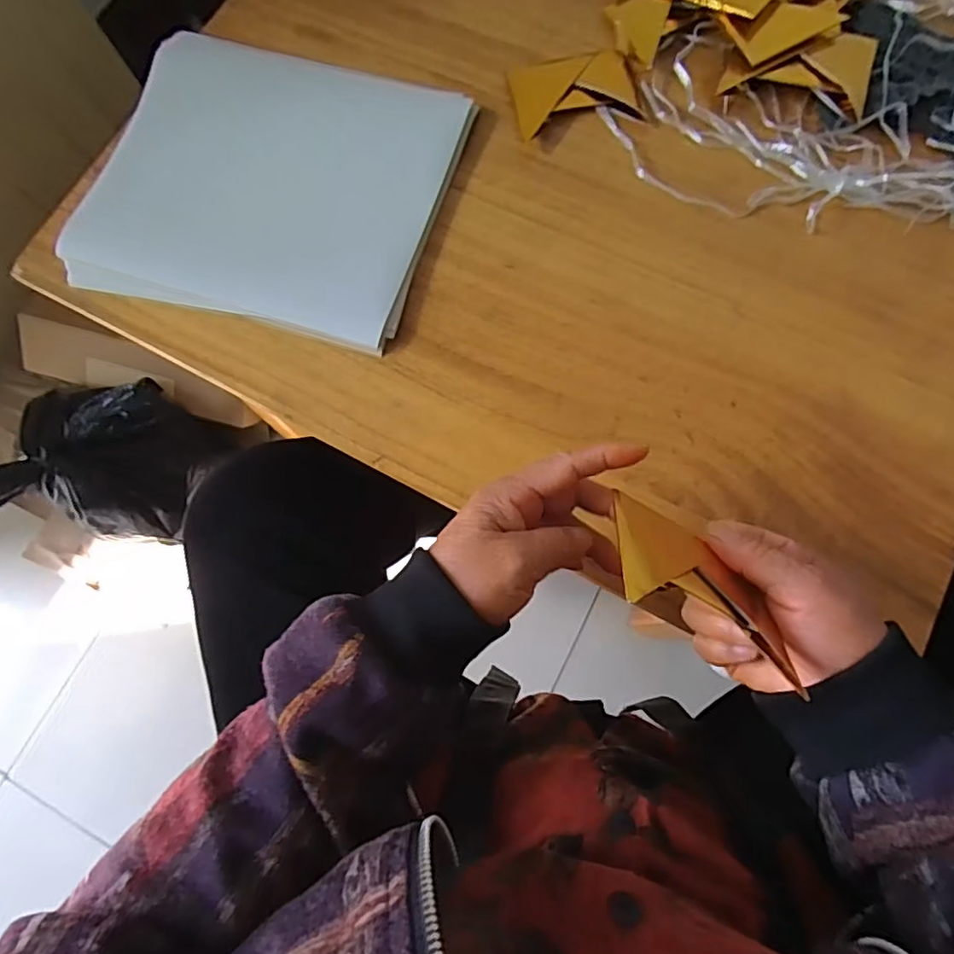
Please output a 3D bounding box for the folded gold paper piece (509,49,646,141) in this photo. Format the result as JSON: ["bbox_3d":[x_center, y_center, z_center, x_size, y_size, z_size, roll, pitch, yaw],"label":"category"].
[{"bbox_3d":[0.076,-0.298,0.455,0.094,0.010,0.067,-9,76,-1],"label":"folded gold paper piece"}]

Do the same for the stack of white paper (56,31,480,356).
[{"bbox_3d":[-0.152,-0.223,0.445,0.252,0.016,0.220,17,77,5],"label":"stack of white paper"}]

